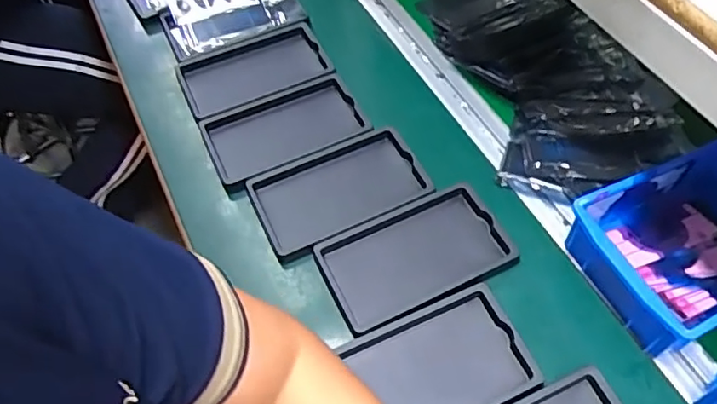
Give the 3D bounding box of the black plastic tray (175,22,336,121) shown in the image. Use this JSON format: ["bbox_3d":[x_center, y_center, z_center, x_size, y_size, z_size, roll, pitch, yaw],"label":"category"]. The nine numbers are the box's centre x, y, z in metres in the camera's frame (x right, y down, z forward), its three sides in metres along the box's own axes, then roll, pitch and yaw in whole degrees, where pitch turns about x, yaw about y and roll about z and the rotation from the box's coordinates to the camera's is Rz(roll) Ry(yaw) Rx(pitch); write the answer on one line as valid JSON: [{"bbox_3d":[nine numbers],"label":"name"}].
[{"bbox_3d":[-0.115,-0.149,0.658,0.161,0.019,0.100,-25,60,-14],"label":"black plastic tray"}]

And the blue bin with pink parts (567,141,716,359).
[{"bbox_3d":[0.286,0.031,0.491,0.192,0.062,0.126,-22,60,-12],"label":"blue bin with pink parts"}]

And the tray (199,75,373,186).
[{"bbox_3d":[-0.075,-0.074,0.612,0.157,0.023,0.092,-24,60,-13],"label":"tray"}]

